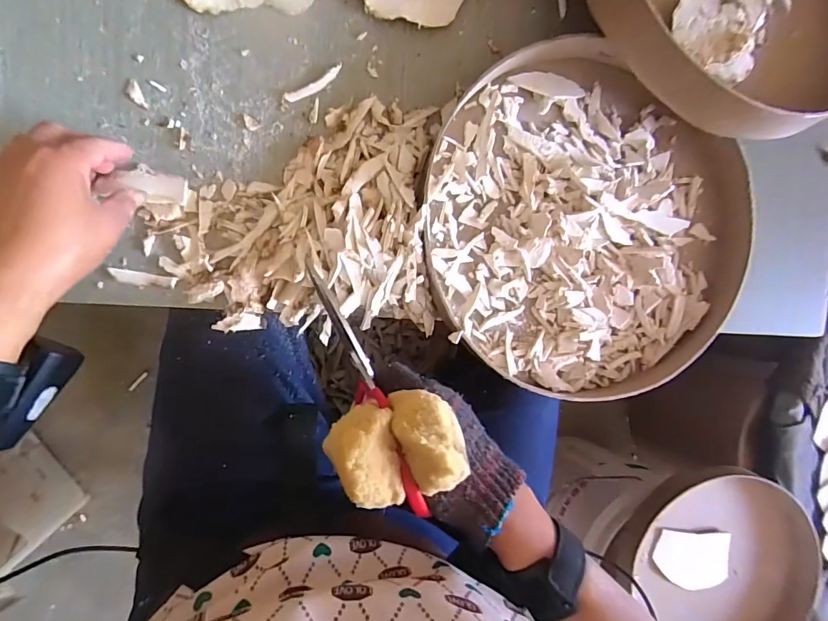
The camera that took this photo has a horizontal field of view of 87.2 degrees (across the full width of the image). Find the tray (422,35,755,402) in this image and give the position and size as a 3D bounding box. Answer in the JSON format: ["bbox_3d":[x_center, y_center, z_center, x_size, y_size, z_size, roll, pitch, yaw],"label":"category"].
[{"bbox_3d":[0.155,-0.075,0.391,0.297,0.036,0.283,0,91,-9],"label":"tray"}]

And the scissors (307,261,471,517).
[{"bbox_3d":[-0.033,0.057,0.277,0.072,0.069,0.159,-40,97,-7],"label":"scissors"}]

